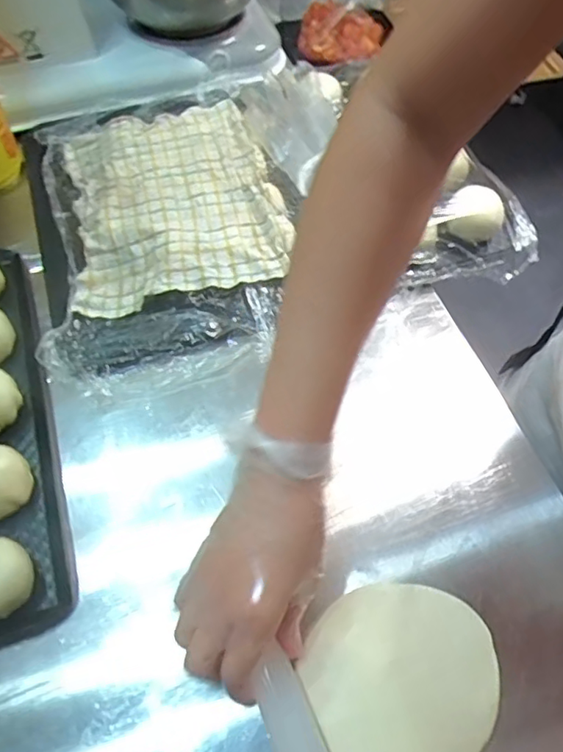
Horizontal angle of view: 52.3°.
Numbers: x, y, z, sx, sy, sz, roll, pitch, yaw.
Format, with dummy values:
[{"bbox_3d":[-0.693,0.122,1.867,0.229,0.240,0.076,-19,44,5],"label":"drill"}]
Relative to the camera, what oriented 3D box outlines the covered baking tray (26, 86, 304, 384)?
[{"bbox_3d":[-0.121,-0.176,0.563,0.233,0.045,0.364,-14,57,-9],"label":"covered baking tray"}]

